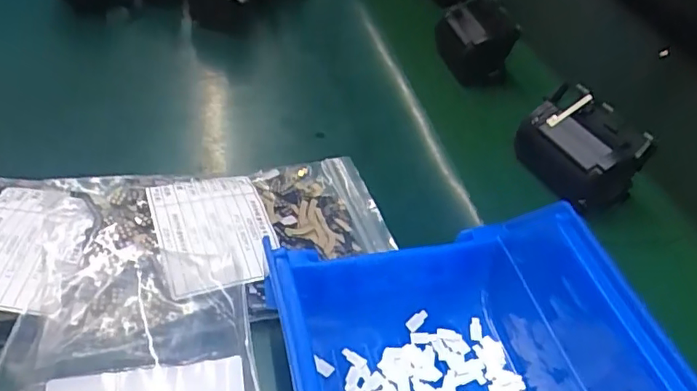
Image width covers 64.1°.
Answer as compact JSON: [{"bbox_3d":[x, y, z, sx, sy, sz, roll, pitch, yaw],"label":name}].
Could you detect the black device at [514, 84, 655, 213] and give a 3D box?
[{"bbox_3d":[0.140,-0.032,0.339,0.047,0.043,0.069,-11,44,-19],"label":"black device"}]

